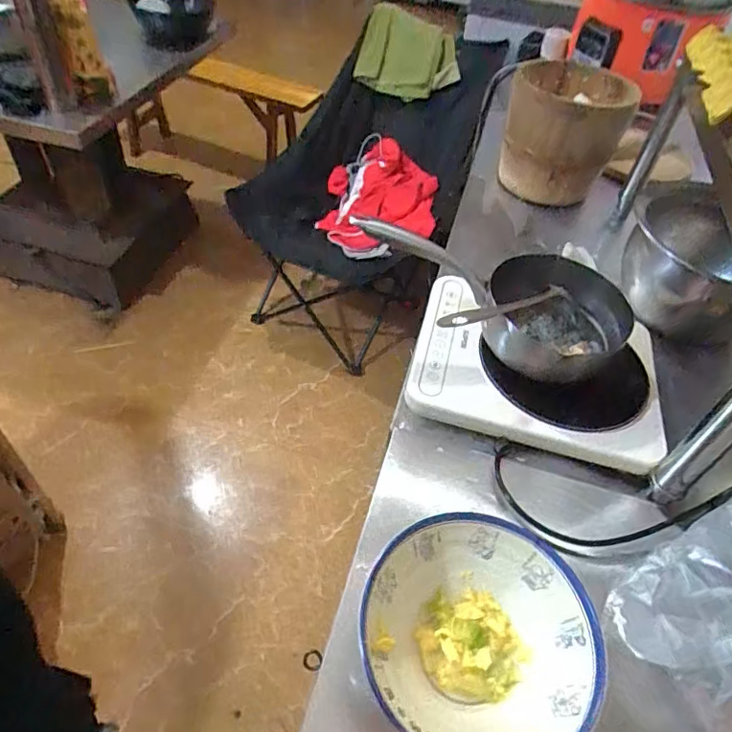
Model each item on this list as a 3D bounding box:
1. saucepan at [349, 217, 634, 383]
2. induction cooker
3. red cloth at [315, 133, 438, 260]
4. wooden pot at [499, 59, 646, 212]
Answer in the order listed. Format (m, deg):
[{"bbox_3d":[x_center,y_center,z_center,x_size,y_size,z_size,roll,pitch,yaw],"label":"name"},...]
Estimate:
[{"bbox_3d":[0.153,-0.094,0.681,0.340,0.127,0.156,16,49,7],"label":"saucepan"},{"bbox_3d":[0.224,-0.005,0.716,0.318,0.046,0.256,16,49,8],"label":"induction cooker"},{"bbox_3d":[0.033,-0.486,1.643,0.420,0.180,0.350,38,55,24],"label":"red cloth"},{"bbox_3d":[0.371,-0.452,1.033,0.205,0.181,0.217,3,54,-4],"label":"wooden pot"}]

